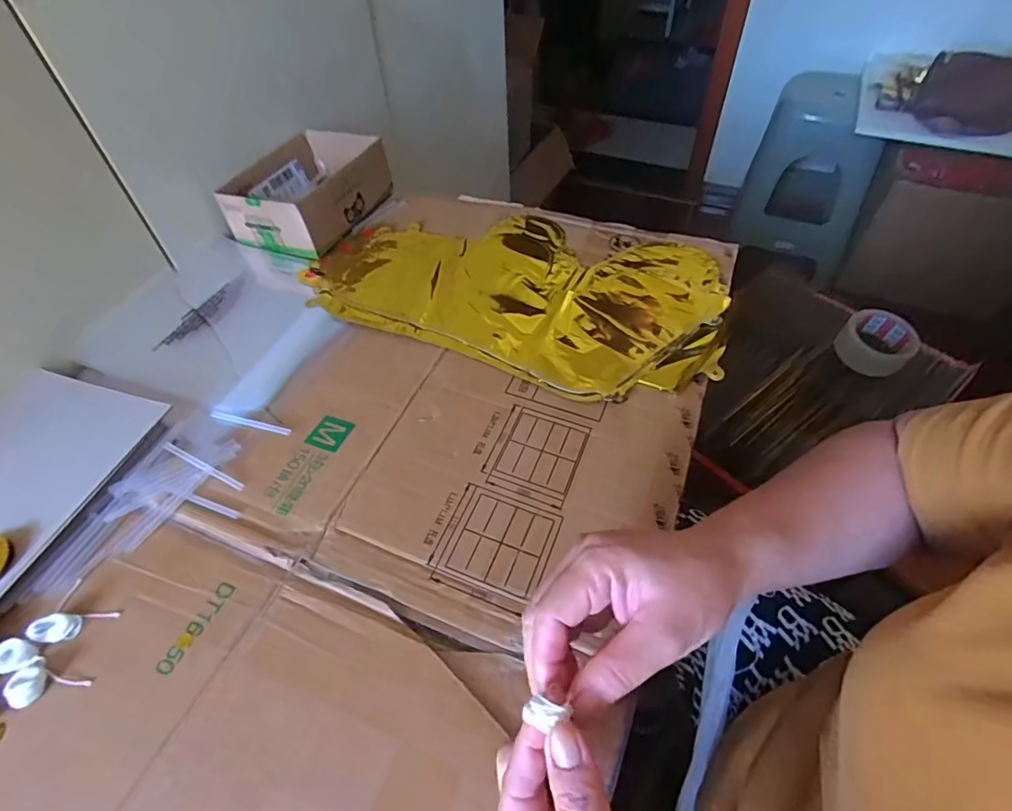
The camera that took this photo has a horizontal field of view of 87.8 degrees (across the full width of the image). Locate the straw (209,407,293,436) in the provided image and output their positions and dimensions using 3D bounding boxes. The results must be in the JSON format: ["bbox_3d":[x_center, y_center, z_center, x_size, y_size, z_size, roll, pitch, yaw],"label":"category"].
[{"bbox_3d":[-0.226,0.013,0.464,0.082,0.004,0.010,12,52,13],"label":"straw"}]

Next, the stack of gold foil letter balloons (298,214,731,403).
[{"bbox_3d":[0.006,-0.135,0.573,0.438,0.015,0.251,16,53,16],"label":"stack of gold foil letter balloons"}]

